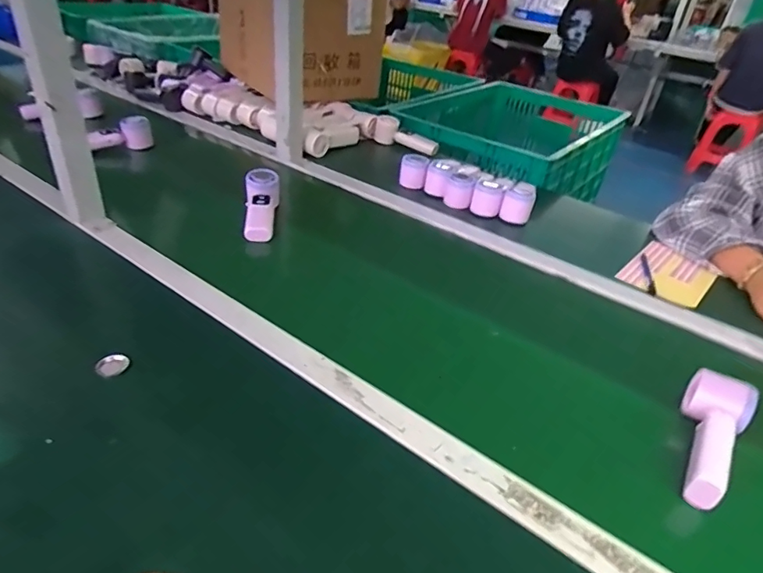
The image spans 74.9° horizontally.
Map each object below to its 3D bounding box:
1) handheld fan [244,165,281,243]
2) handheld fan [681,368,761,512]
[{"bbox_3d":[-0.205,-0.133,0.849,0.058,0.055,0.162,0,48,-9],"label":"handheld fan"},{"bbox_3d":[0.330,0.147,0.506,0.060,0.044,0.156,29,40,31],"label":"handheld fan"}]

